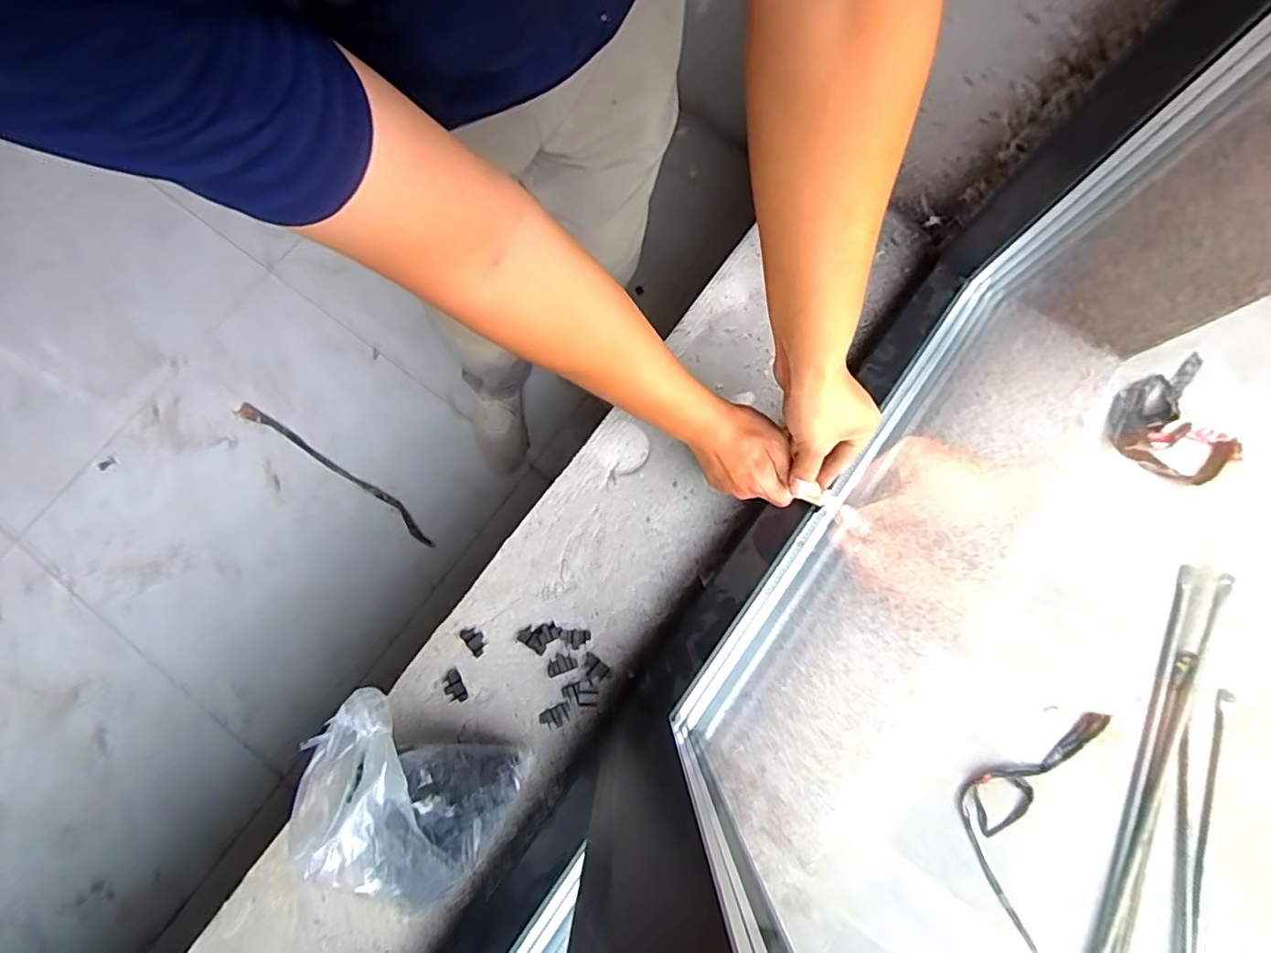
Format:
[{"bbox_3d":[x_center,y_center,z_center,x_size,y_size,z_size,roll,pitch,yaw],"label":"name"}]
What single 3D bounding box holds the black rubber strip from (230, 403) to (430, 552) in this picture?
[{"bbox_3d":[-0.673,-0.012,1.245,0.556,0.017,0.043,33,80,5],"label":"black rubber strip"}]

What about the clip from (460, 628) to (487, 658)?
[{"bbox_3d":[-0.171,0.173,0.587,0.019,0.004,0.031,-40,82,-8],"label":"clip"}]

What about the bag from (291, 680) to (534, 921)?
[{"bbox_3d":[-0.210,0.289,0.484,0.169,0.157,0.161,36,81,6],"label":"bag"}]

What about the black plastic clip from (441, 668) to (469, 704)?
[{"bbox_3d":[-0.190,0.219,0.578,0.020,0.004,0.034,-27,80,-6],"label":"black plastic clip"}]

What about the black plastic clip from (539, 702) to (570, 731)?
[{"bbox_3d":[-0.082,0.248,0.569,0.032,0.004,0.020,-25,80,-5],"label":"black plastic clip"}]

